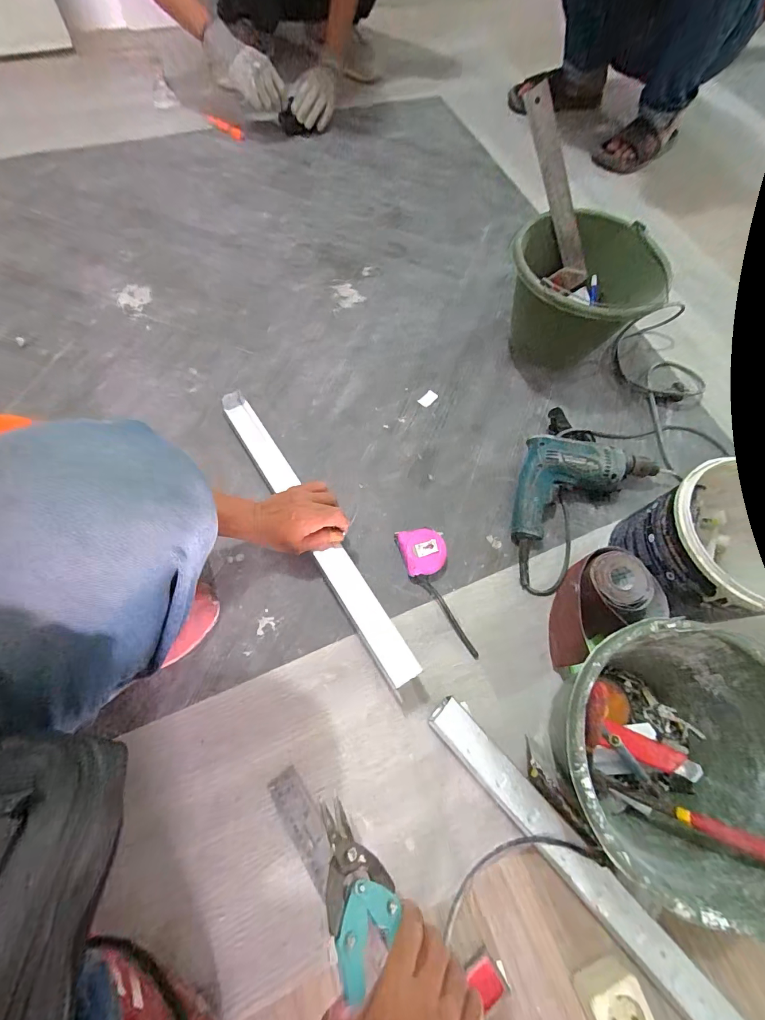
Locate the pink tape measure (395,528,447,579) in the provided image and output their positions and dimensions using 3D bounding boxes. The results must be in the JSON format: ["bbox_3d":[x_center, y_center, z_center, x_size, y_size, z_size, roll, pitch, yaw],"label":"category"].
[{"bbox_3d":[0.060,0.061,0.604,0.063,0.034,0.071,-16,69,-9],"label":"pink tape measure"}]

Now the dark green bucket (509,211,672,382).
[{"bbox_3d":[0.332,-0.356,0.702,0.227,0.171,0.196,-3,68,-4],"label":"dark green bucket"}]

